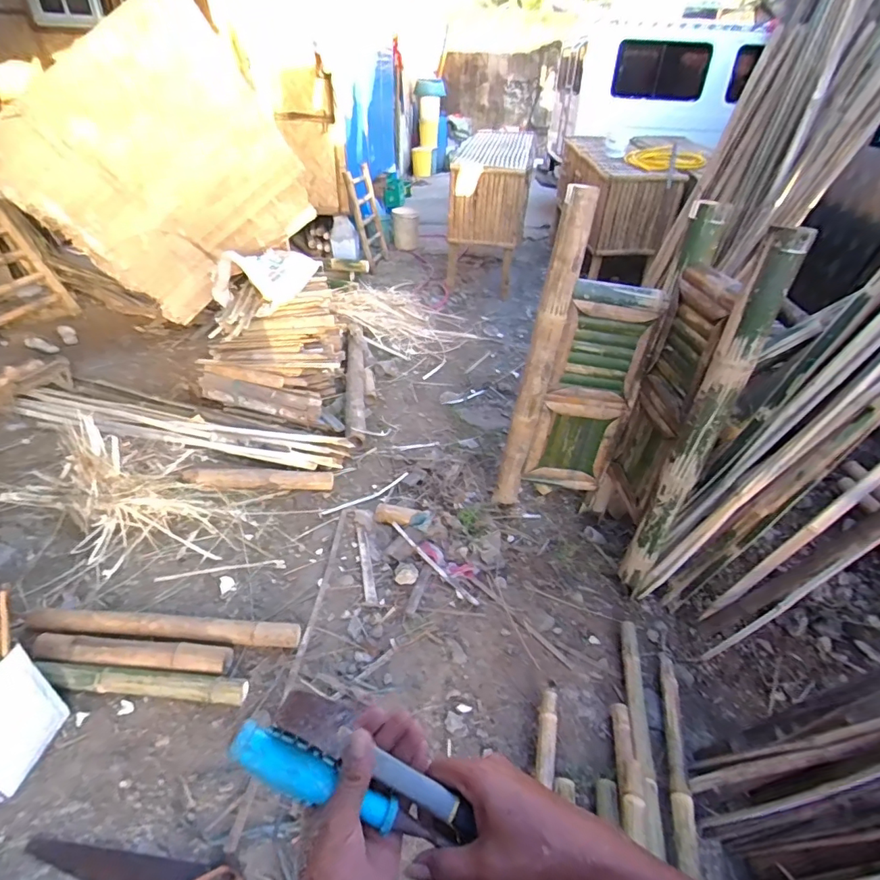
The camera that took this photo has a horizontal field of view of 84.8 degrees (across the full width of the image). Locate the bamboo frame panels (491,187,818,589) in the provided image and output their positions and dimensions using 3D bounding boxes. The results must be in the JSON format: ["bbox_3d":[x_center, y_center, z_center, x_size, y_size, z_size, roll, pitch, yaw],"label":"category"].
[{"bbox_3d":[0.685,-0.172,1.767,0.414,1.216,0.714,-28,47,-34],"label":"bamboo frame panels"}]

